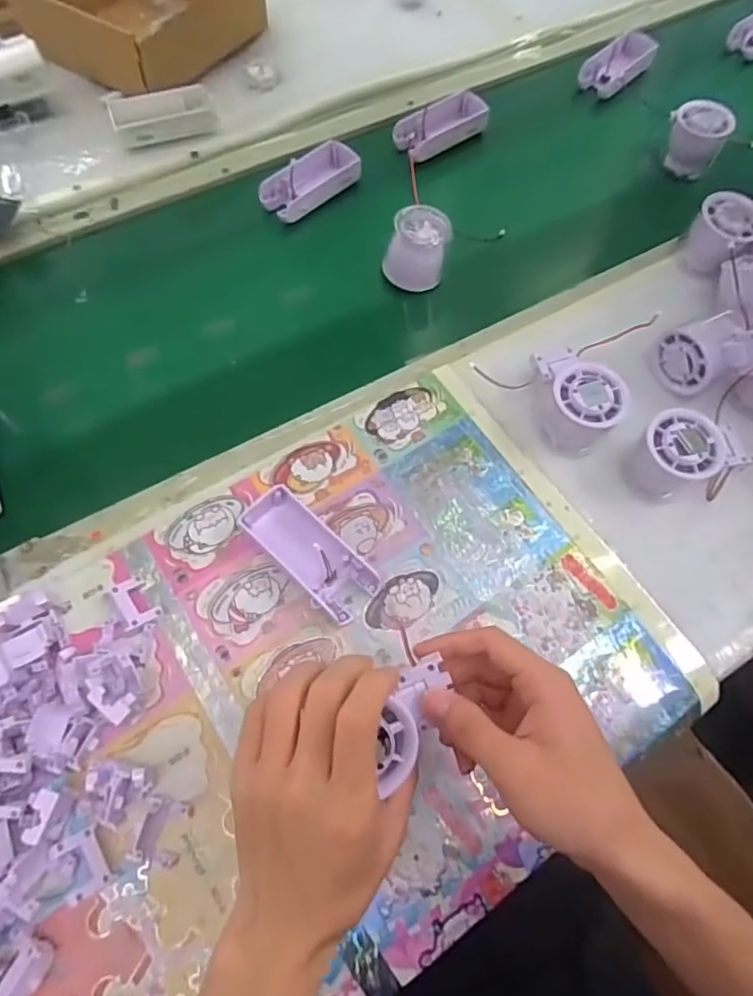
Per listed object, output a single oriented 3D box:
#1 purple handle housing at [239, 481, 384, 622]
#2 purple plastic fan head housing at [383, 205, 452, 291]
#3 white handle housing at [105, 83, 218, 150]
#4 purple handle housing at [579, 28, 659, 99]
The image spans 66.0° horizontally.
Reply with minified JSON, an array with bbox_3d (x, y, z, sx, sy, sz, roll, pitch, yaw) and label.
[{"bbox_3d":[-0.048,0.041,0.430,0.046,0.026,0.106,-40,74,-18],"label":"purple handle housing"},{"bbox_3d":[0.040,-0.240,0.558,0.053,0.063,0.050,1,66,-3],"label":"purple plastic fan head housing"},{"bbox_3d":[-0.227,-0.409,0.621,0.105,0.026,0.057,-17,68,-10],"label":"white handle housing"},{"bbox_3d":[0.296,-0.529,0.704,0.053,0.029,0.103,41,71,15],"label":"purple handle housing"}]

